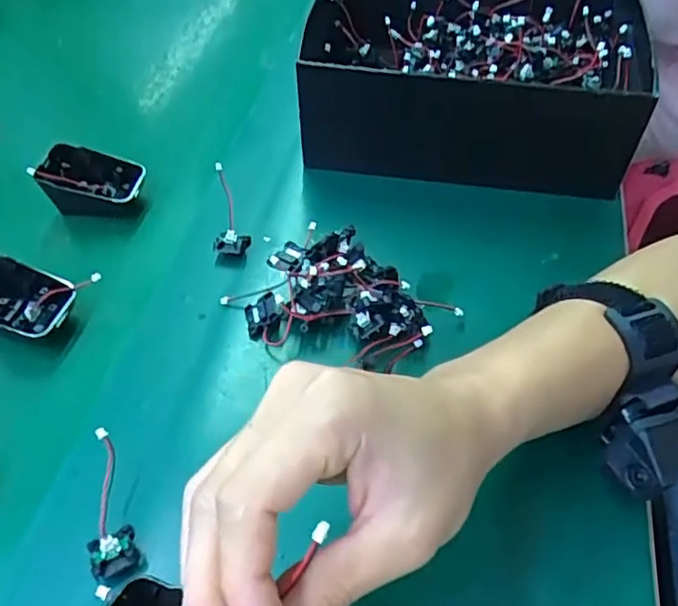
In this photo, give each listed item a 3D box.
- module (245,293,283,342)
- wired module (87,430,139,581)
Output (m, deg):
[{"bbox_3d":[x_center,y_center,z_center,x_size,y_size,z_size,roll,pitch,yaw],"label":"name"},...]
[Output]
[{"bbox_3d":[-0.046,0.007,0.369,0.026,0.008,0.024,-37,59,20],"label":"module"},{"bbox_3d":[-0.110,0.096,0.293,0.025,0.016,0.069,-8,75,-3],"label":"wired module"}]

